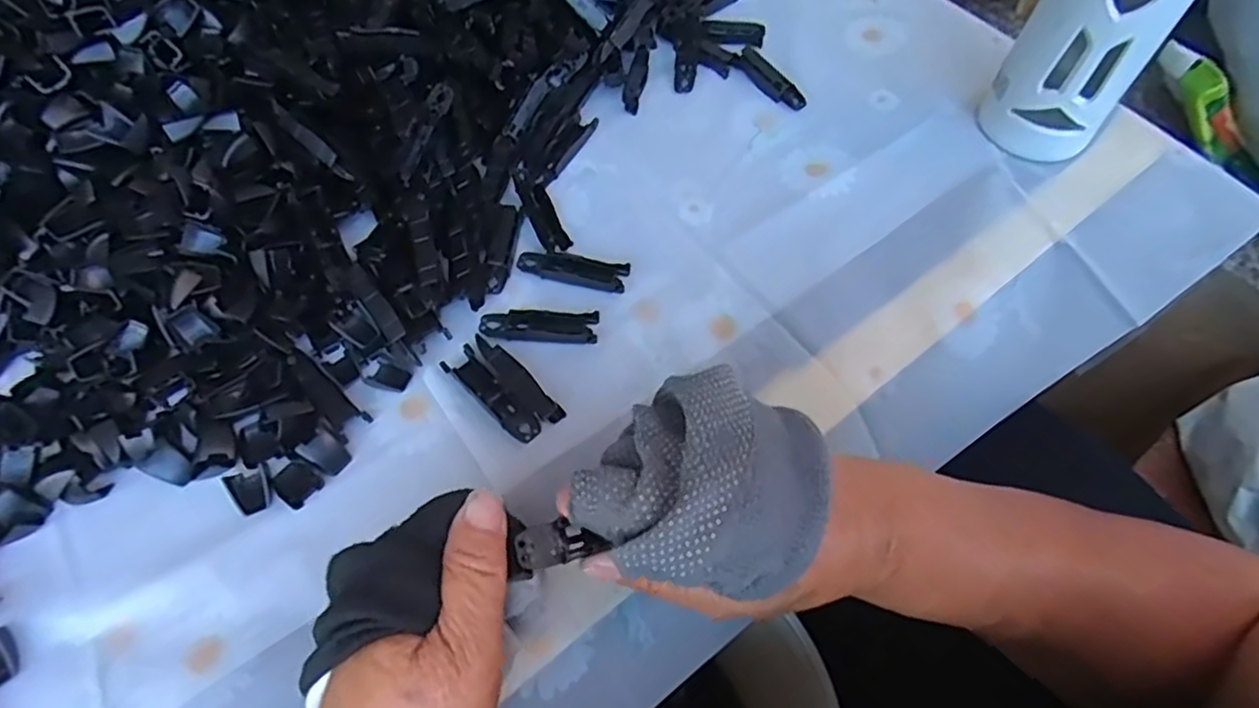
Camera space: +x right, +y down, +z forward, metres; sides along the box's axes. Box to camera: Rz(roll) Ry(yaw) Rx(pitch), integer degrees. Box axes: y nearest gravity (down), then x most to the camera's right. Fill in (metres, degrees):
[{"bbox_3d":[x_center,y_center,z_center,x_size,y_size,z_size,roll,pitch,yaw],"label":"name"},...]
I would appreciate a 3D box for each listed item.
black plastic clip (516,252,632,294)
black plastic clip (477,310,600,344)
[{"bbox_3d":[-0.033,-0.050,0.403,0.065,0.005,0.018,13,62,6],"label":"black plastic clip"},{"bbox_3d":[-0.050,-0.015,0.381,0.065,0.004,0.018,2,61,0],"label":"black plastic clip"}]

